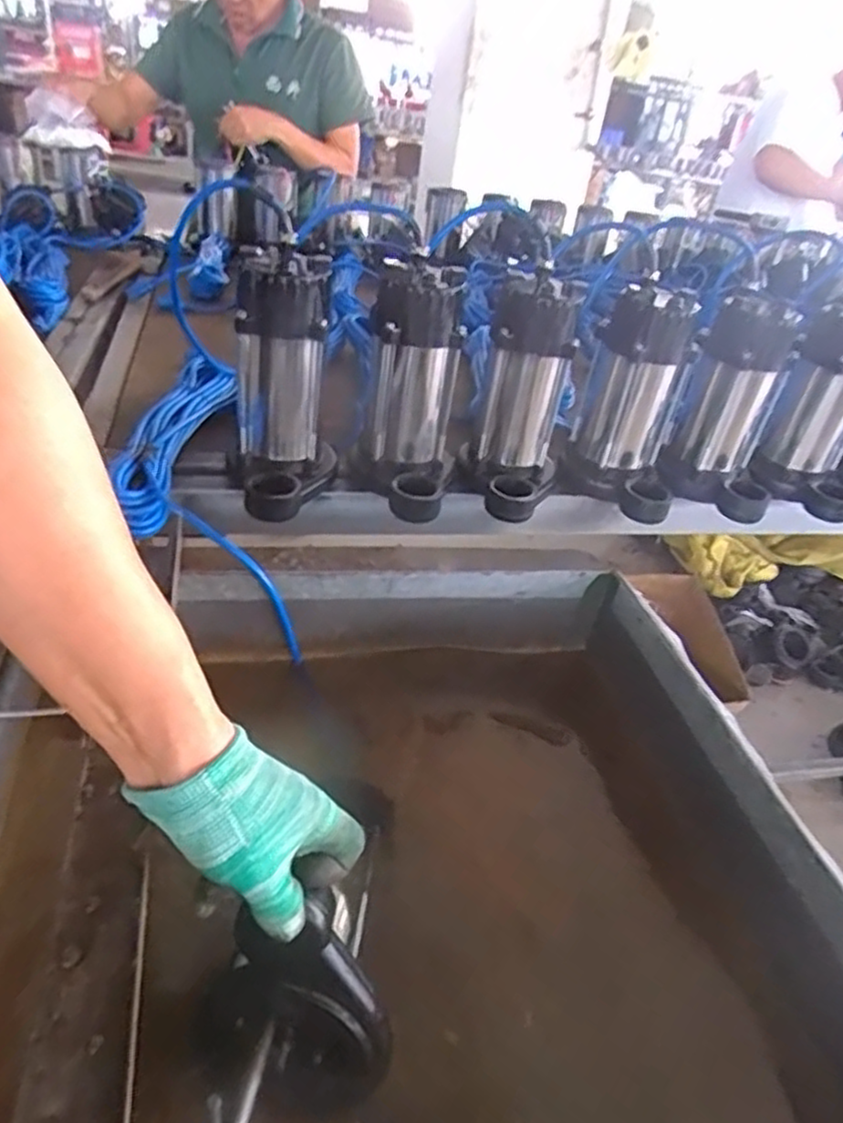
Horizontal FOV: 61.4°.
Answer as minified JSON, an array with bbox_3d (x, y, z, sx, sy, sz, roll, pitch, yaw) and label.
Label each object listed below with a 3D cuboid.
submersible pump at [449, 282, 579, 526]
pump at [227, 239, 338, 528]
[{"bbox_3d":[0.104,-0.168,0.783,0.108,0.250,0.130,10,33,1],"label":"submersible pump"},{"bbox_3d":[-0.133,-0.176,0.711,0.111,0.226,0.122,-9,38,-26],"label":"pump"}]

